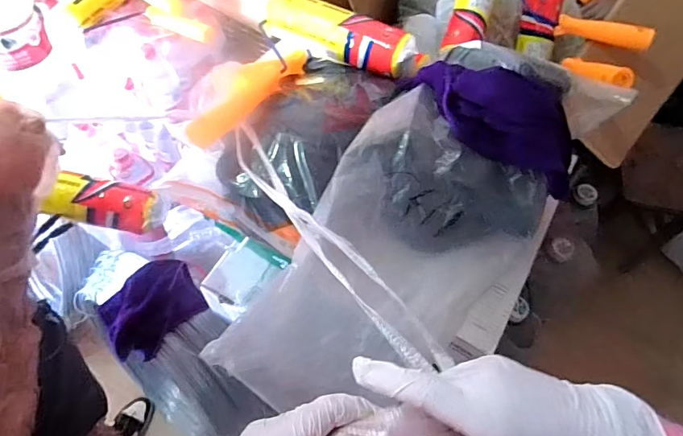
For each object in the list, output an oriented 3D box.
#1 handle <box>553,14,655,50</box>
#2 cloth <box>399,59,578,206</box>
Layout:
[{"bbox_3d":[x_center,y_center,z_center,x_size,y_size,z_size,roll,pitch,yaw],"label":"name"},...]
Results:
[{"bbox_3d":[0.444,-0.316,0.772,0.150,0.032,0.030,23,59,25],"label":"handle"},{"bbox_3d":[0.190,-0.133,0.561,0.236,0.071,0.119,26,61,13],"label":"cloth"}]

